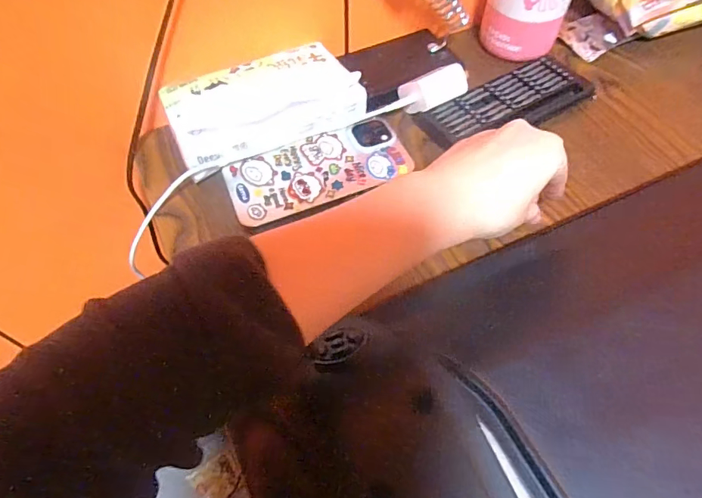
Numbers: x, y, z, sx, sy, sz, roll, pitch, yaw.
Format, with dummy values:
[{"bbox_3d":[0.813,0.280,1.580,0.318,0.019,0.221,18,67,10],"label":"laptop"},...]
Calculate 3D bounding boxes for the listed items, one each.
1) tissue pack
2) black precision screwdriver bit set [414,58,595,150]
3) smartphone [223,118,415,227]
[{"bbox_3d":[-0.070,-0.114,0.368,0.149,0.044,0.081,-26,59,-16],"label":"tissue pack"},{"bbox_3d":[0.133,-0.128,0.401,0.155,0.021,0.058,-24,60,-15],"label":"black precision screwdriver bit set"},{"bbox_3d":[-0.024,-0.063,0.358,0.143,0.010,0.067,-19,59,-12],"label":"smartphone"}]

